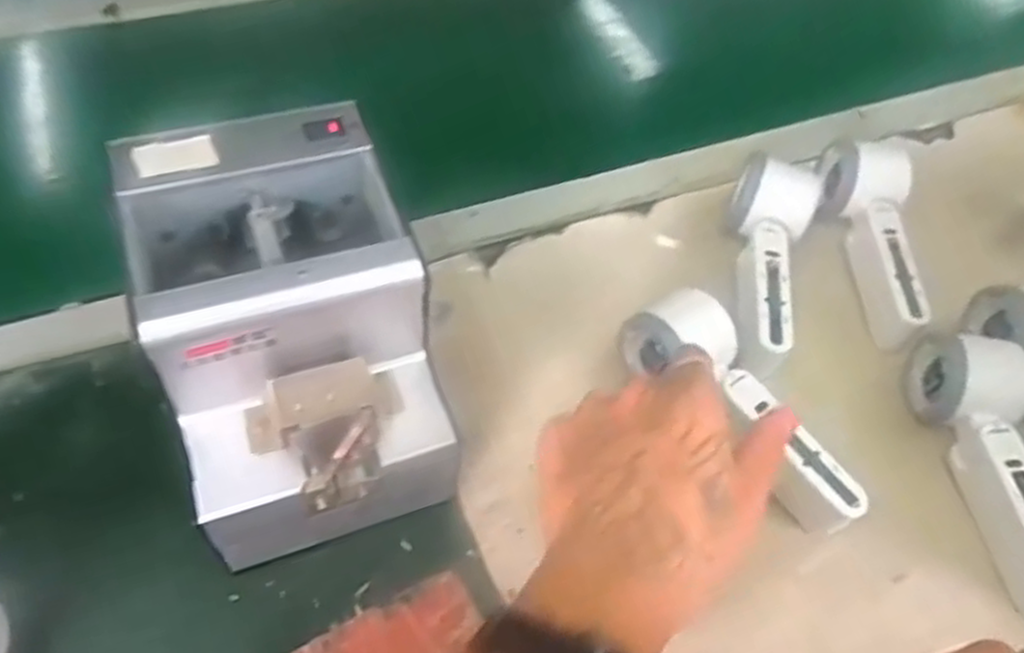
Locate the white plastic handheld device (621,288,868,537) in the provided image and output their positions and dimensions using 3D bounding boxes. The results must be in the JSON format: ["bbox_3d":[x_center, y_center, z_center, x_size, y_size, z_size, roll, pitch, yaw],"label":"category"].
[{"bbox_3d":[0.134,0.051,0.453,0.052,0.041,0.161,-27,70,-21],"label":"white plastic handheld device"}]

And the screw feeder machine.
[{"bbox_3d":[-0.113,0.010,0.395,0.129,0.142,0.183,-13,59,-15],"label":"screw feeder machine"}]

